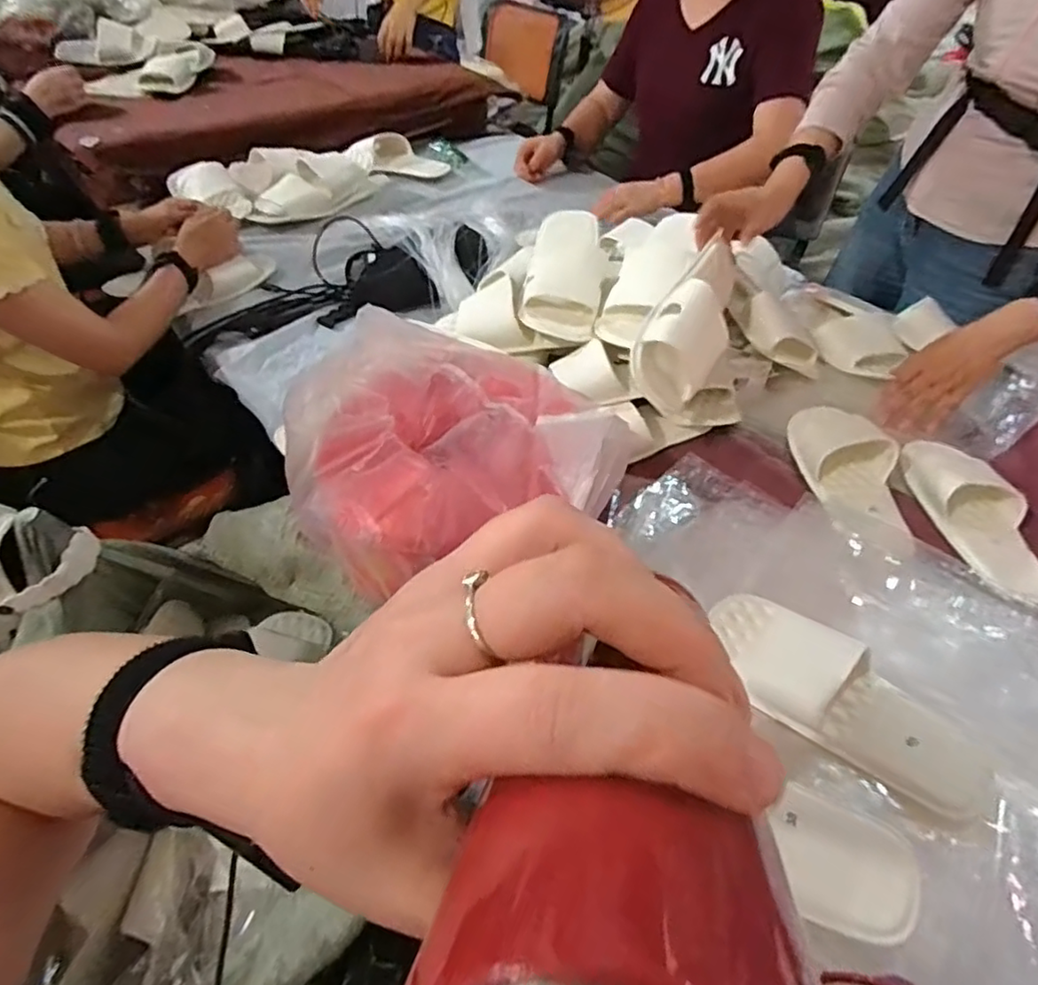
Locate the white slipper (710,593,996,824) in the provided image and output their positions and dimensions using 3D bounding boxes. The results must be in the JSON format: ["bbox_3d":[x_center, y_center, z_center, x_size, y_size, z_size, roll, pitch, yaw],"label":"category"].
[{"bbox_3d":[0.269,0.160,0.510,0.239,0.045,0.107,34,54,26],"label":"white slipper"}]

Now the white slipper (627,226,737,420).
[{"bbox_3d":[0.223,-0.221,0.782,0.083,0.113,0.268,21,49,16],"label":"white slipper"}]

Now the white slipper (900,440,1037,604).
[{"bbox_3d":[0.529,0.019,0.707,0.109,0.054,0.233,-4,47,-7],"label":"white slipper"}]

